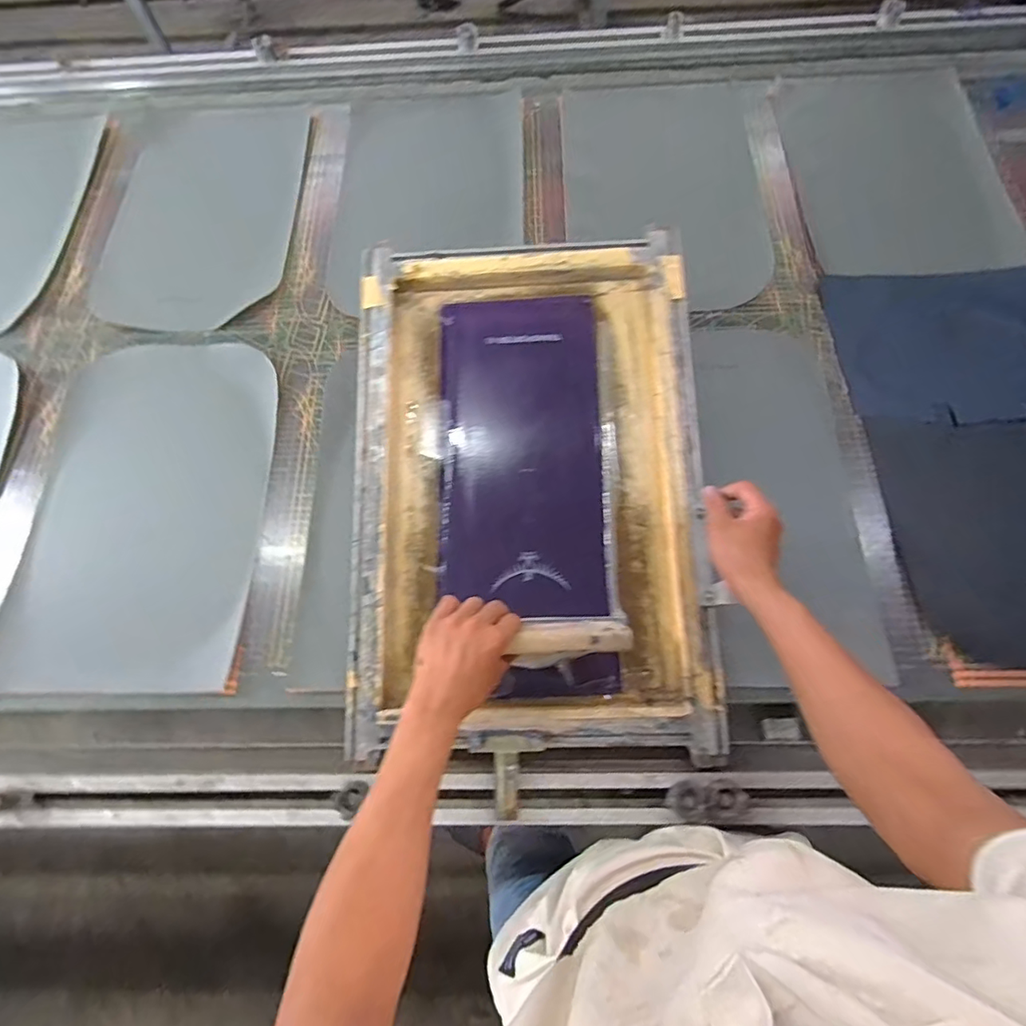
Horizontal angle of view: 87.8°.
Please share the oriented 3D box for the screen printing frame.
[{"bbox_3d":[0.015,-0.042,0.667,0.416,0.050,0.623,-3,79,3],"label":"screen printing frame"}]

